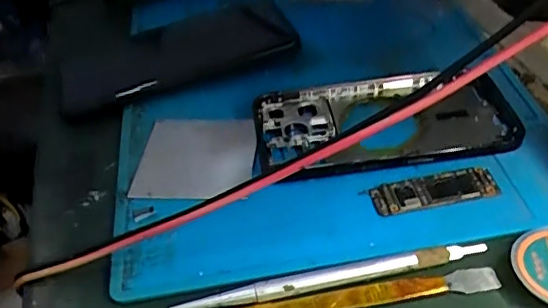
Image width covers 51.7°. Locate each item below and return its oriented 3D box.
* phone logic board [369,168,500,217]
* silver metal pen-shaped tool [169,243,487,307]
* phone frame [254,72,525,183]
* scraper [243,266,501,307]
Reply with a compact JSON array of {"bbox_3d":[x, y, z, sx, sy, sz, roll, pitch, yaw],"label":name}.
[{"bbox_3d":[0.081,0.018,0.286,0.063,0.005,0.019,-9,42,-4],"label":"phone logic board"},{"bbox_3d":[0.026,0.055,0.254,0.141,0.006,0.010,-10,42,-4],"label":"silver metal pen-shaped tool"},{"bbox_3d":[0.061,-0.019,0.323,0.140,0.014,0.071,-10,42,-5],"label":"phone frame"},{"bbox_3d":[0.040,0.063,0.249,0.119,0.004,0.011,-8,41,-3],"label":"scraper"}]

